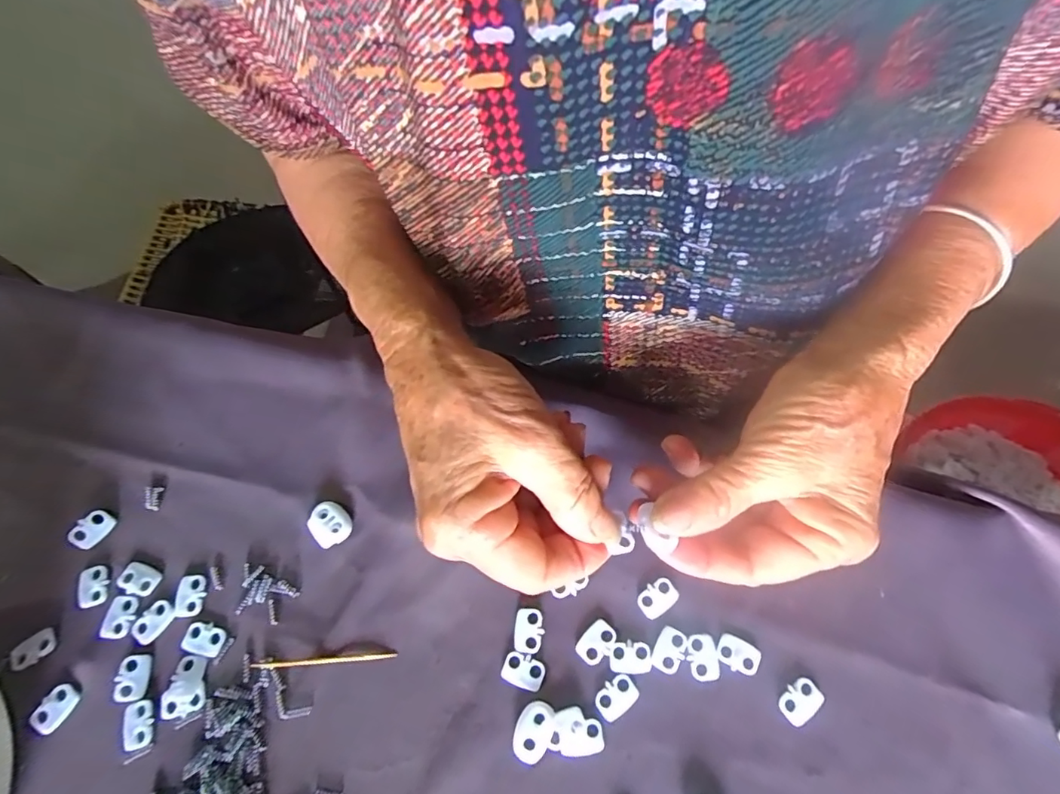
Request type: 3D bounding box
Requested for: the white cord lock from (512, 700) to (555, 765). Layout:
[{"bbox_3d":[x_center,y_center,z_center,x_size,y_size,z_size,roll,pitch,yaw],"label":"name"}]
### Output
[{"bbox_3d":[0.001,0.143,0.222,0.015,0.004,0.023,23,69,12],"label":"white cord lock"}]

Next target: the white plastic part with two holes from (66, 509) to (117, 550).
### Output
[{"bbox_3d":[-0.218,0.066,0.258,0.011,0.008,0.019,36,72,16],"label":"white plastic part with two holes"}]

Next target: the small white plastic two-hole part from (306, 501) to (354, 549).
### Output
[{"bbox_3d":[-0.100,0.064,0.258,0.021,0.006,0.019,40,73,18],"label":"small white plastic two-hole part"}]

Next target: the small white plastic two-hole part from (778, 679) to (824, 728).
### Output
[{"bbox_3d":[0.118,0.132,0.225,0.019,0.004,0.013,-39,70,-14],"label":"small white plastic two-hole part"}]

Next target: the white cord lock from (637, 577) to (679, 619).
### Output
[{"bbox_3d":[0.060,0.094,0.243,0.019,0.004,0.013,-33,69,-12],"label":"white cord lock"}]

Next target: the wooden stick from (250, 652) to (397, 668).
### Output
[{"bbox_3d":[-0.094,0.119,0.234,0.063,0.004,0.004,-4,66,0],"label":"wooden stick"}]

